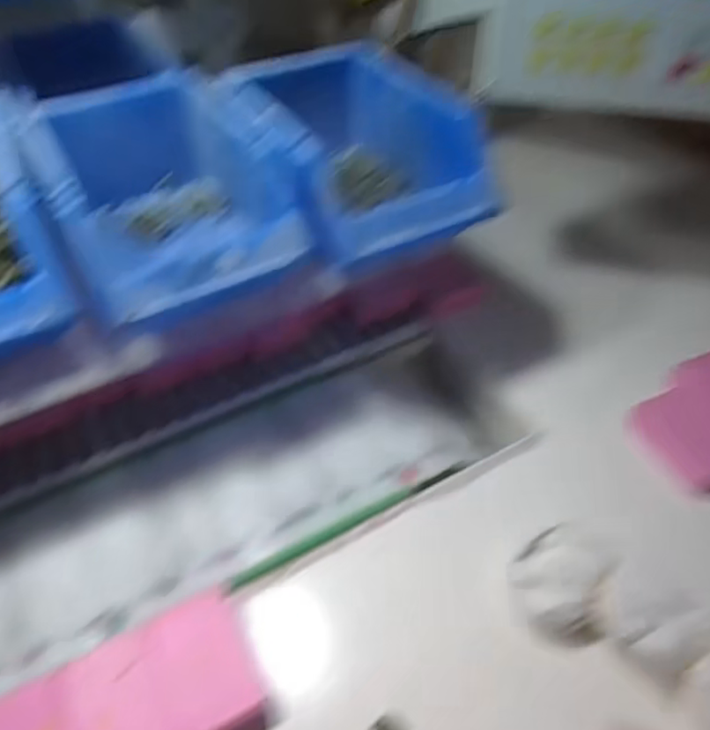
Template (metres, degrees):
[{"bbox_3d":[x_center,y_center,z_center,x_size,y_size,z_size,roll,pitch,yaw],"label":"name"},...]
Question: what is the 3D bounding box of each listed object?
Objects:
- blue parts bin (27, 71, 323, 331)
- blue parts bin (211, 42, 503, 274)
[{"bbox_3d":[-0.119,-0.106,0.385,0.127,0.078,0.186,-23,48,-20],"label":"blue parts bin"},{"bbox_3d":[0.001,-0.152,0.421,0.138,0.076,0.178,-22,47,-19],"label":"blue parts bin"}]

